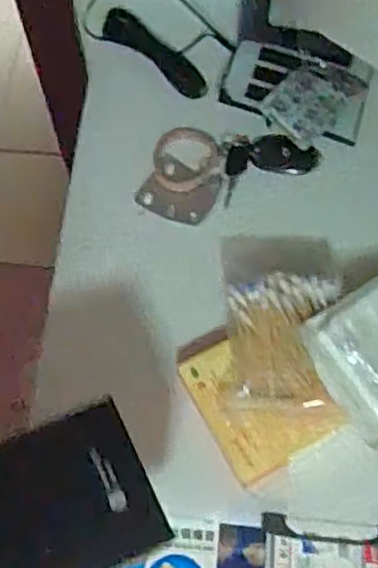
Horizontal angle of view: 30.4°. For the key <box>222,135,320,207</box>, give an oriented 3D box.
[{"bbox_3d":[0.065,-0.112,0.618,0.089,0.016,0.056,-19,66,-7],"label":"key"}]

